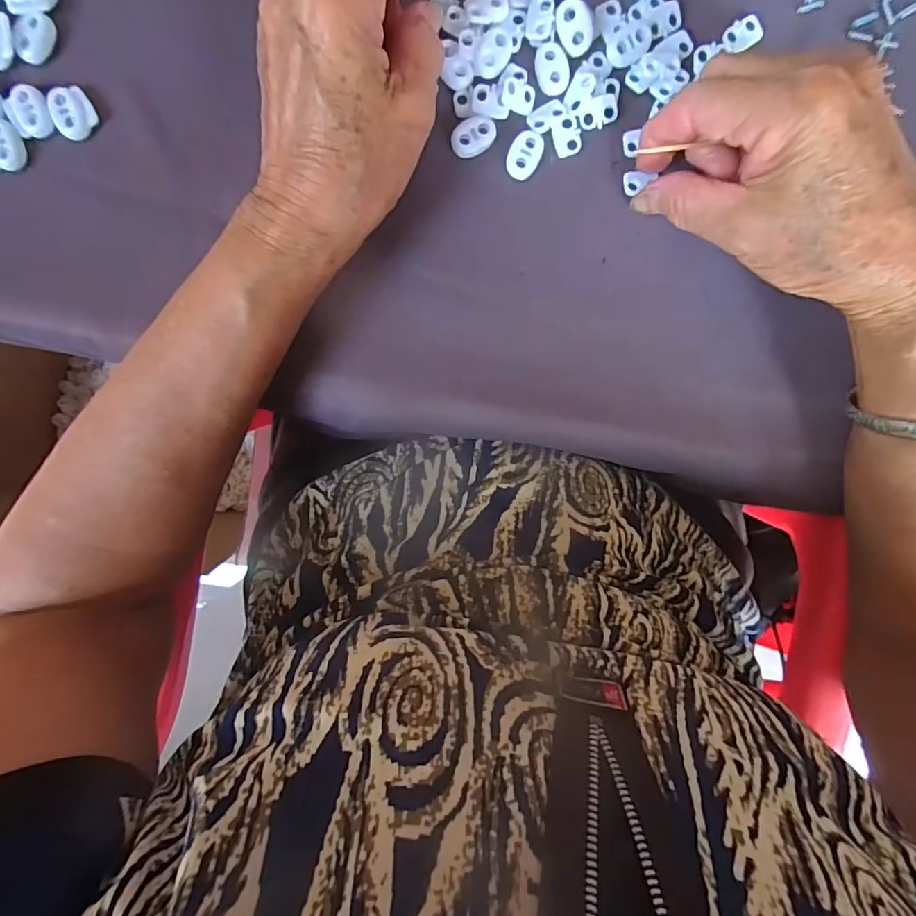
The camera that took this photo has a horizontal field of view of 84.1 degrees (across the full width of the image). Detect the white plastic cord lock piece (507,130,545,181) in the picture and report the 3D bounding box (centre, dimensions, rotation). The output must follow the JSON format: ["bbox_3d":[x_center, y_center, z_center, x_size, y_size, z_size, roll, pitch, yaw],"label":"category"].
[{"bbox_3d":[0.033,-0.148,0.248,0.015,0.004,0.023,21,96,-4],"label":"white plastic cord lock piece"}]

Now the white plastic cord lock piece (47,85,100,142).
[{"bbox_3d":[-0.183,-0.164,0.241,0.019,0.006,0.021,-33,97,3],"label":"white plastic cord lock piece"}]

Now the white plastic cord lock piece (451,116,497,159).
[{"bbox_3d":[0.008,-0.156,0.246,0.023,0.004,0.015,-25,97,2],"label":"white plastic cord lock piece"}]

